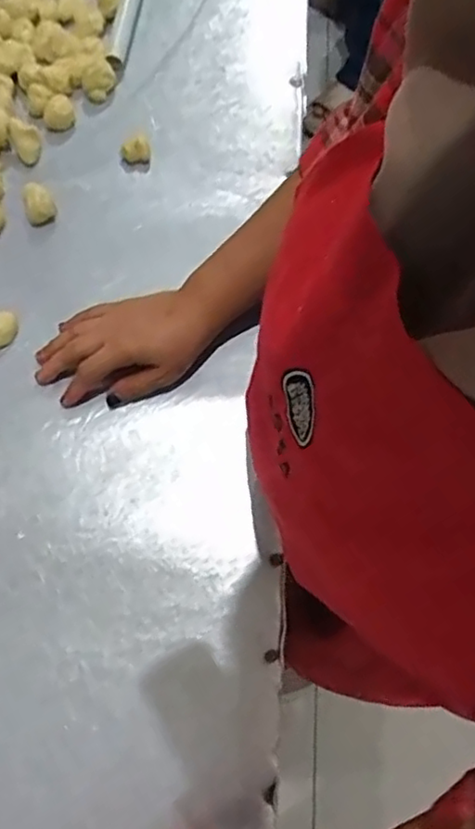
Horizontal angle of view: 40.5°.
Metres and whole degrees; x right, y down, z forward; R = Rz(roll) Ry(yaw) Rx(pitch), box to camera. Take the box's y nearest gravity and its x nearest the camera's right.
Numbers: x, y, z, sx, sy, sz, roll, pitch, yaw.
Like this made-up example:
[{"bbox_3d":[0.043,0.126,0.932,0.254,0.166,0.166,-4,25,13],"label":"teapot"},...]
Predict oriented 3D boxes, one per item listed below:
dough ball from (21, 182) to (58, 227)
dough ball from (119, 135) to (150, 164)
[{"bbox_3d":[-0.189,-0.199,0.604,0.028,0.024,0.038,-27,75,-6],"label":"dough ball"},{"bbox_3d":[-0.099,-0.255,0.622,0.028,0.012,0.026,0,74,1],"label":"dough ball"}]

